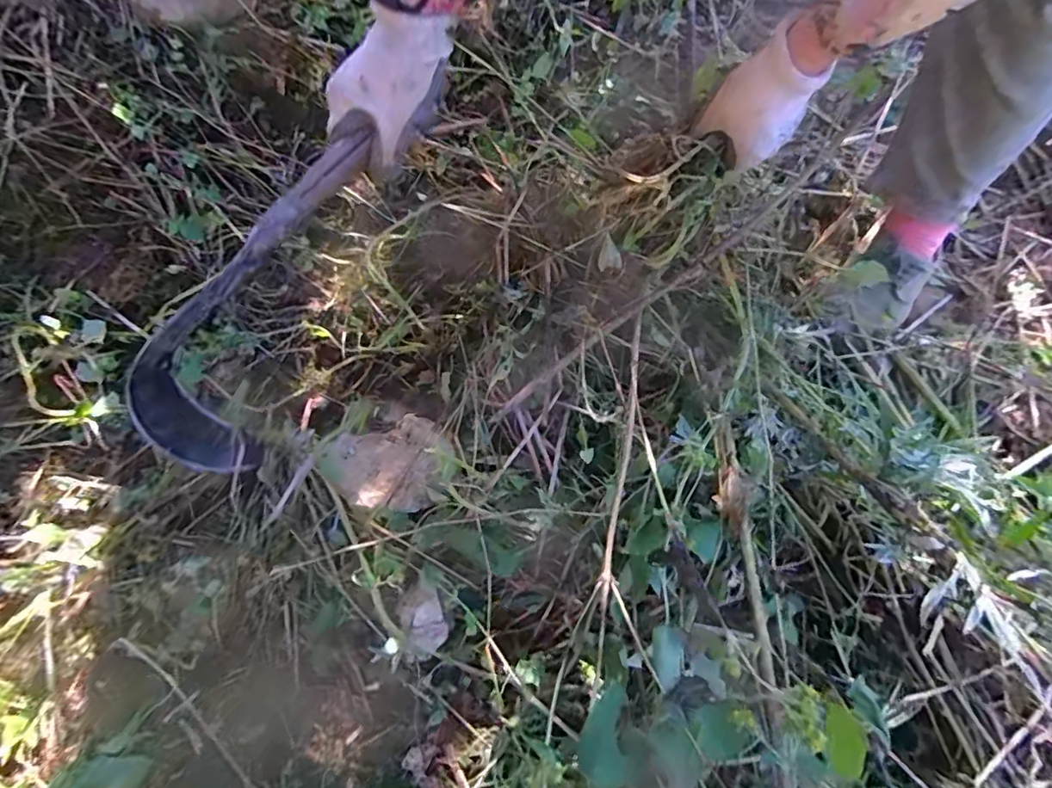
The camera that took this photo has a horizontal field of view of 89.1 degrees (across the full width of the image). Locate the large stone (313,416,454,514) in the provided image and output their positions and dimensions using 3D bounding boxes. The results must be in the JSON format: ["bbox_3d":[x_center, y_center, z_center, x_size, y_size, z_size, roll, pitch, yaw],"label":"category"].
[{"bbox_3d":[-0.141,0.066,0.543,0.133,0.035,0.101,3,68,4],"label":"large stone"}]

